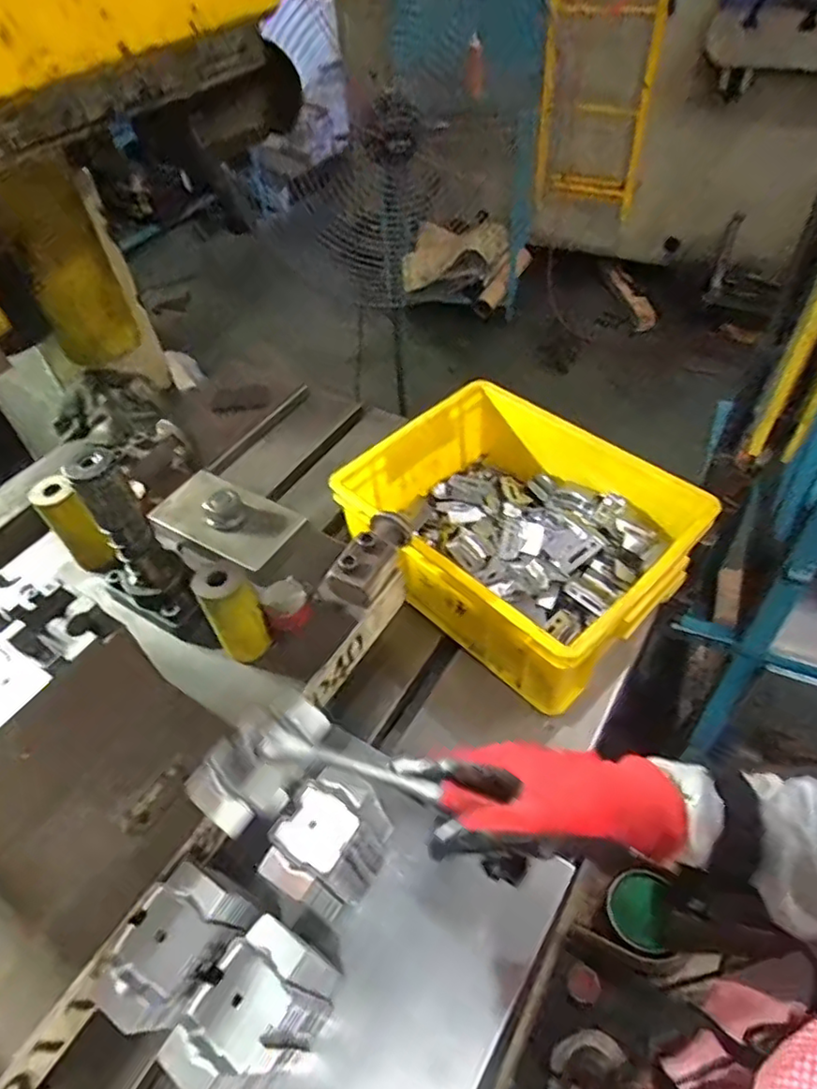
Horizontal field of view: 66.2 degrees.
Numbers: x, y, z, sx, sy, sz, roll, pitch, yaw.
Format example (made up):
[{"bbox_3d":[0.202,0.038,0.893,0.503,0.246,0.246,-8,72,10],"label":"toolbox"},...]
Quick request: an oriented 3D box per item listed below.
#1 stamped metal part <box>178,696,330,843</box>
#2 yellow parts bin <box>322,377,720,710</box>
[{"bbox_3d":[-0.097,0.139,0.410,0.051,0.030,0.091,25,56,25],"label":"stamped metal part"},{"bbox_3d":[0.118,-0.015,0.706,0.340,0.119,0.269,34,61,30],"label":"yellow parts bin"}]

